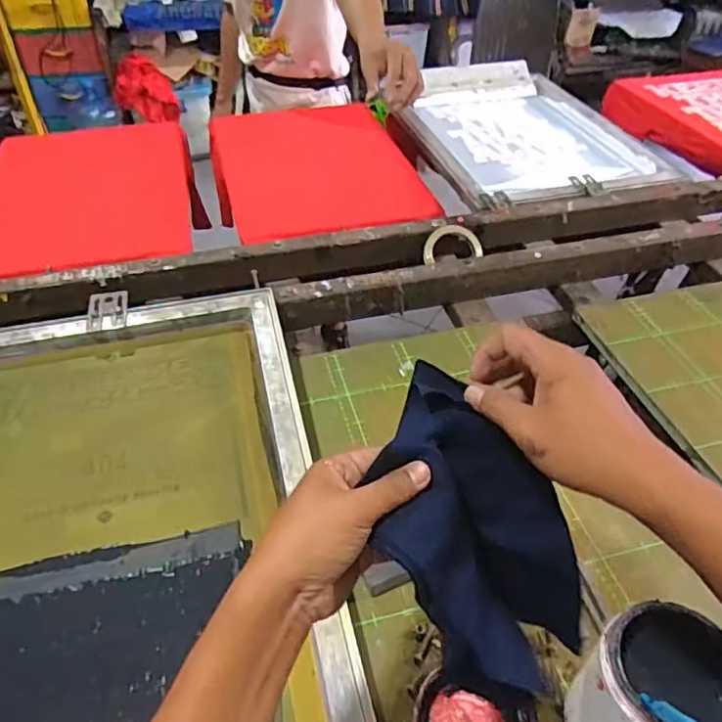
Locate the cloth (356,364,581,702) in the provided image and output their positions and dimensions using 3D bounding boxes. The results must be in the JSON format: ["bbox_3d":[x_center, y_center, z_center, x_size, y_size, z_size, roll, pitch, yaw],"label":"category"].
[{"bbox_3d":[0.094,0.133,0.412,0.065,0.249,0.163,-7,32,35],"label":"cloth"}]

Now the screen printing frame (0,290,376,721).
[{"bbox_3d":[-0.281,0.187,0.622,0.492,0.055,0.669,-9,43,-10],"label":"screen printing frame"}]

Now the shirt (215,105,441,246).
[{"bbox_3d":[-0.097,-0.405,1.293,0.387,0.037,0.621,-11,45,-12],"label":"shirt"}]

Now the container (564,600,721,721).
[{"bbox_3d":[0.227,0.272,0.480,0.097,0.142,0.096,0,42,0],"label":"container"}]

